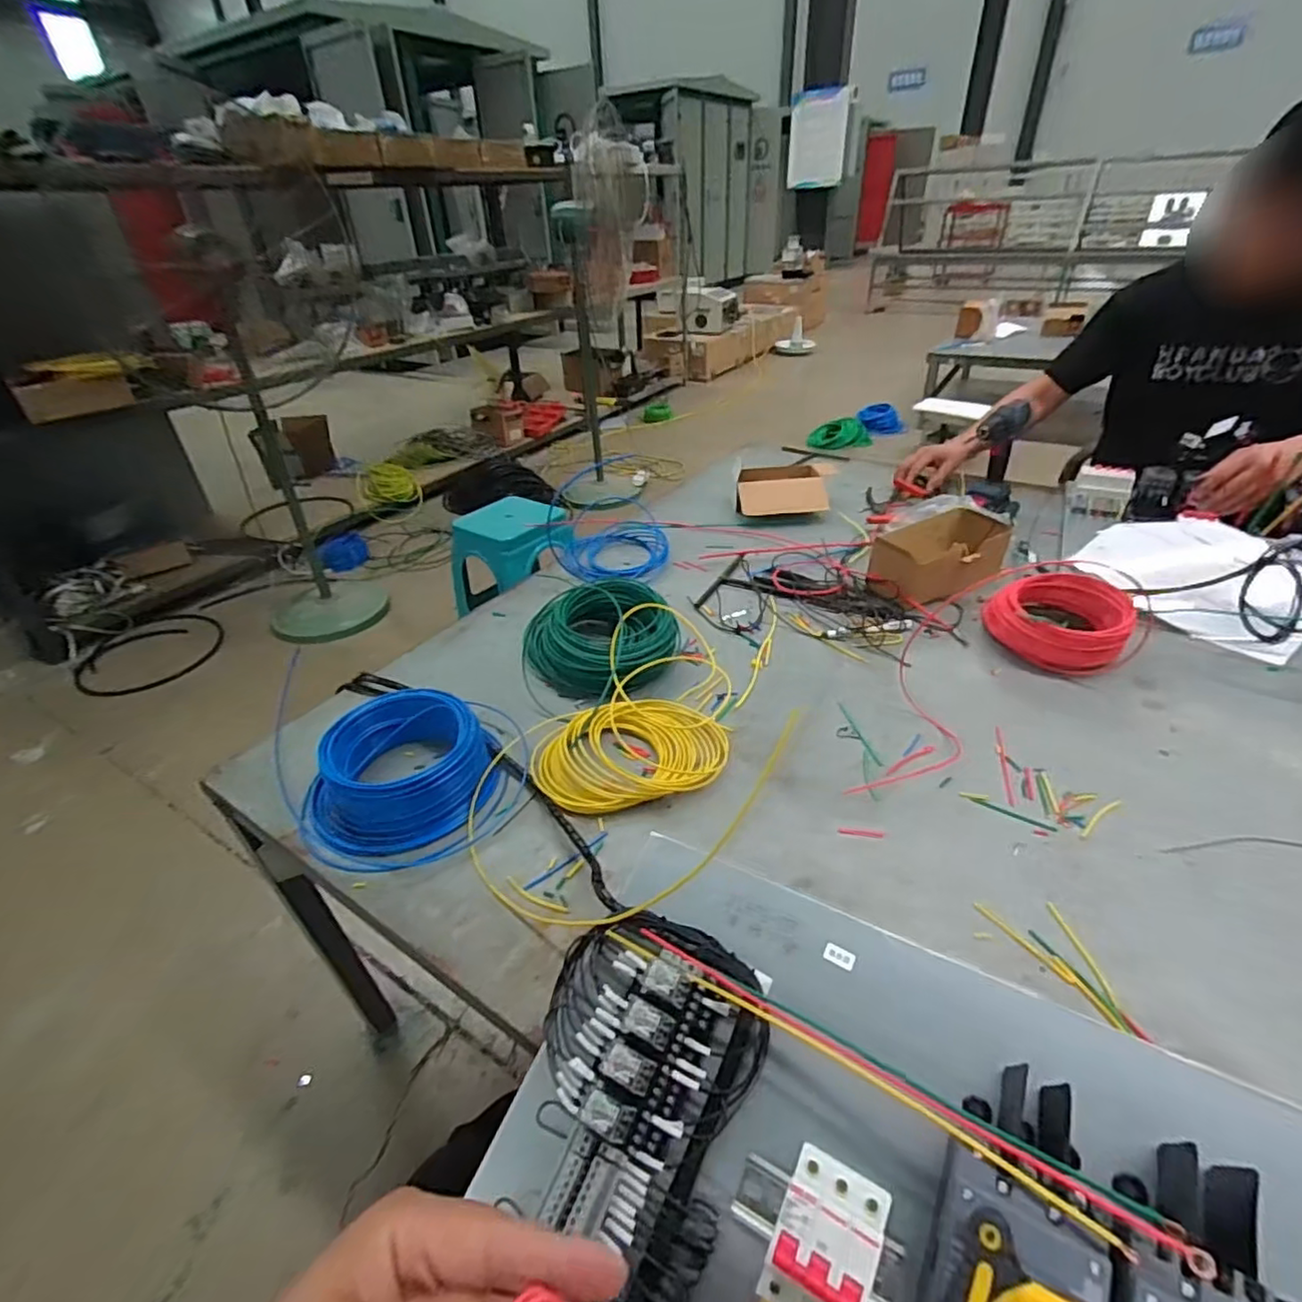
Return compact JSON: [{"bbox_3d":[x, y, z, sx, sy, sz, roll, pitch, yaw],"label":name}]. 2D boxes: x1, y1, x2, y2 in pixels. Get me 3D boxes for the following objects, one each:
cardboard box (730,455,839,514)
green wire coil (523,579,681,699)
[{"bbox_3d":[0.285,-0.362,1.350,0.218,0.087,0.147,1,36,6],"label":"cardboard box"},{"bbox_3d":[-0.070,-0.024,0.921,0.185,0.086,0.198,-2,35,2],"label":"green wire coil"}]

